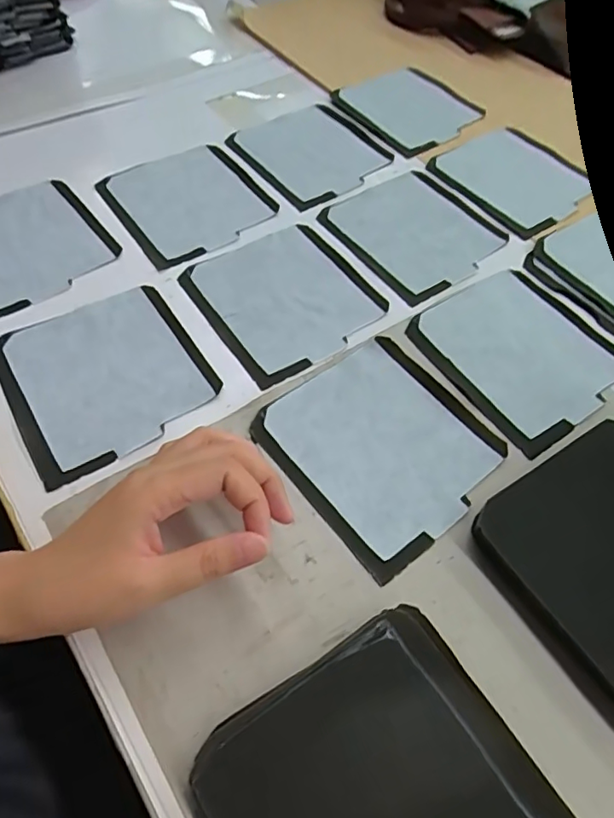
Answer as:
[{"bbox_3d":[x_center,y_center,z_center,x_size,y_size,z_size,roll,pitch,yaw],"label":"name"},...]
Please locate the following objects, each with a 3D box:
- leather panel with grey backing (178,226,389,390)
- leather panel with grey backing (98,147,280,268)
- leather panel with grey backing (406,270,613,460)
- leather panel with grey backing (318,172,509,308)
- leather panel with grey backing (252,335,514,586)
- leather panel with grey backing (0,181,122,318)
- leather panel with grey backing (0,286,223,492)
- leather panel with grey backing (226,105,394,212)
[{"bbox_3d":[-0.017,-0.090,0.436,0.127,0.008,0.136,-28,62,-19],"label":"leather panel with grey backing"},{"bbox_3d":[-0.105,-0.189,0.493,0.126,0.004,0.135,-28,62,-20],"label":"leather panel with grey backing"},{"bbox_3d":[0.161,-0.044,0.411,0.126,0.005,0.133,-29,62,-20],"label":"leather panel with grey backing"},{"bbox_3d":[0.096,-0.160,0.481,0.123,0.004,0.133,-30,62,-21],"label":"leather panel with grey backing"},{"bbox_3d":[0.050,0.020,0.358,0.127,0.004,0.133,-33,64,-22],"label":"leather panel with grey backing"},{"bbox_3d":[-0.234,-0.135,0.447,0.126,0.007,0.131,-32,65,-21],"label":"leather panel with grey backing"},{"bbox_3d":[-0.139,-0.025,0.382,0.127,0.006,0.131,-27,62,-19],"label":"leather panel with grey backing"},{"bbox_3d":[0.005,-0.259,0.542,0.135,0.008,0.135,-33,64,-22],"label":"leather panel with grey backing"}]

